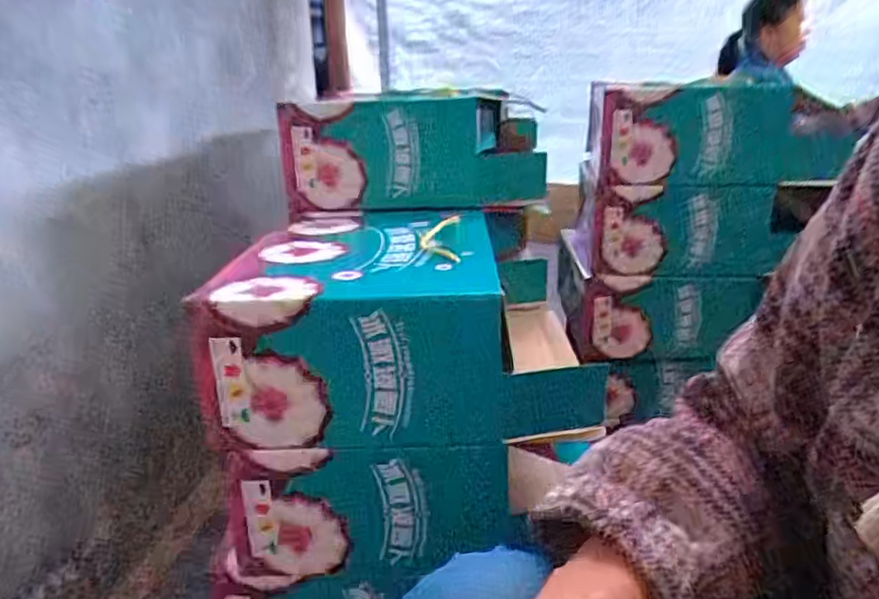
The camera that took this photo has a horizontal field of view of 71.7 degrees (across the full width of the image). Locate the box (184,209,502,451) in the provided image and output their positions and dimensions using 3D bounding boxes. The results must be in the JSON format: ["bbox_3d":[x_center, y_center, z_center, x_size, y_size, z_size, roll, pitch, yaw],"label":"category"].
[{"bbox_3d":[-0.076,0.008,0.665,0.247,0.141,0.342,-2,17,0],"label":"box"}]

